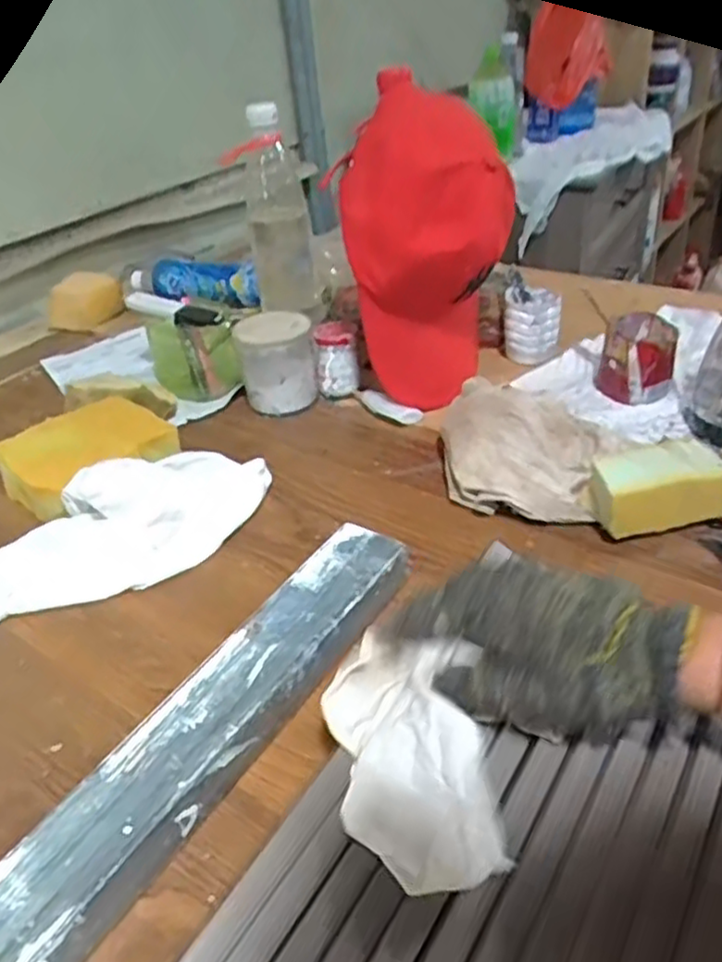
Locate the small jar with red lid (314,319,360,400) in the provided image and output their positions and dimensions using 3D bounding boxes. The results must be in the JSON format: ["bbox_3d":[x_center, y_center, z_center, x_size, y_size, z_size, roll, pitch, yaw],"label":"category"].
[{"bbox_3d":[-0.025,-0.135,0.804,0.046,0.079,0.044,-6,35,1],"label":"small jar with red lid"}]

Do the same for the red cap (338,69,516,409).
[{"bbox_3d":[0.066,-0.207,0.698,0.142,0.301,0.085,5,37,17],"label":"red cap"}]

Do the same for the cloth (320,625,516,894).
[{"bbox_3d":[0.022,0.133,0.367,0.077,0.039,0.129,-6,35,1],"label":"cloth"}]

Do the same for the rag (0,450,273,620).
[{"bbox_3d":[-0.209,0.038,0.604,0.280,0.063,0.115,-26,39,-25],"label":"rag"}]

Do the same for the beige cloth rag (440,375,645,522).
[{"bbox_3d":[0.151,-0.042,0.646,0.157,0.072,0.169,12,39,25],"label":"beige cloth rag"}]

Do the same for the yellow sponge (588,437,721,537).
[{"bbox_3d":[0.238,0.006,0.571,0.106,0.064,0.048,-7,35,-1],"label":"yellow sponge"}]

